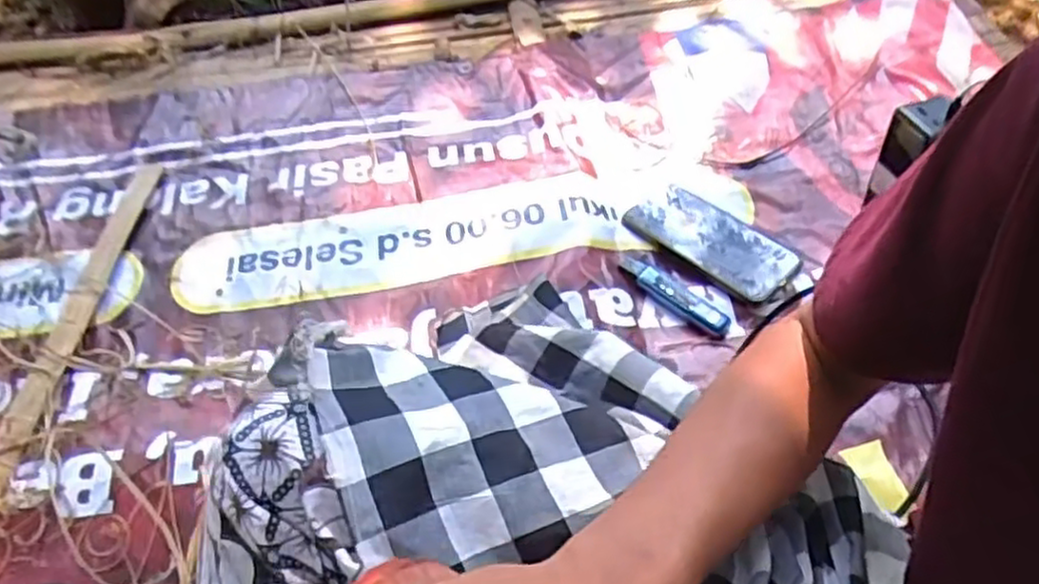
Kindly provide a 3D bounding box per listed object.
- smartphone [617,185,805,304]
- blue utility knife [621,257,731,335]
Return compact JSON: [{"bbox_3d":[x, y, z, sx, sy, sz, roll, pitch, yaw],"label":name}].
[{"bbox_3d":[0.192,-0.053,0.734,0.167,0.008,0.082,35,64,26],"label":"smartphone"},{"bbox_3d":[0.146,0.001,0.694,0.117,0.006,0.022,36,64,26],"label":"blue utility knife"}]

